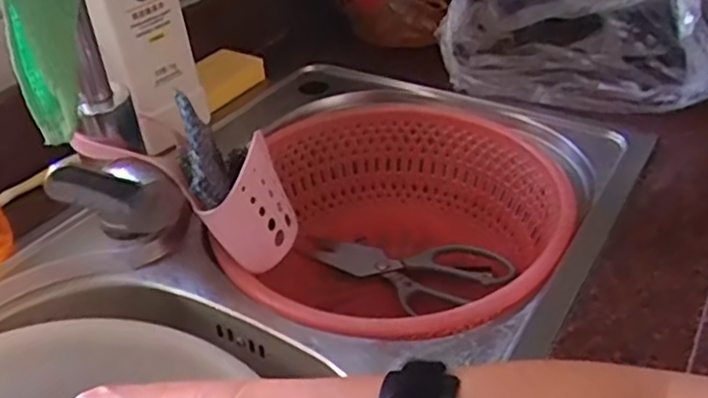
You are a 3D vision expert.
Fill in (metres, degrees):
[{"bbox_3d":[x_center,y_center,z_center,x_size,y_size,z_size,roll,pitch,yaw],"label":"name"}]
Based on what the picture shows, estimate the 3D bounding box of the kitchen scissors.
[{"bbox_3d":[0.045,0.068,0.637,0.200,0.017,0.089,5,37,28],"label":"kitchen scissors"}]

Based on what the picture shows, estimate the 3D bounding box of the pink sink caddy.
[{"bbox_3d":[-0.117,-0.019,0.503,0.173,0.061,0.089,24,38,-12],"label":"pink sink caddy"}]

